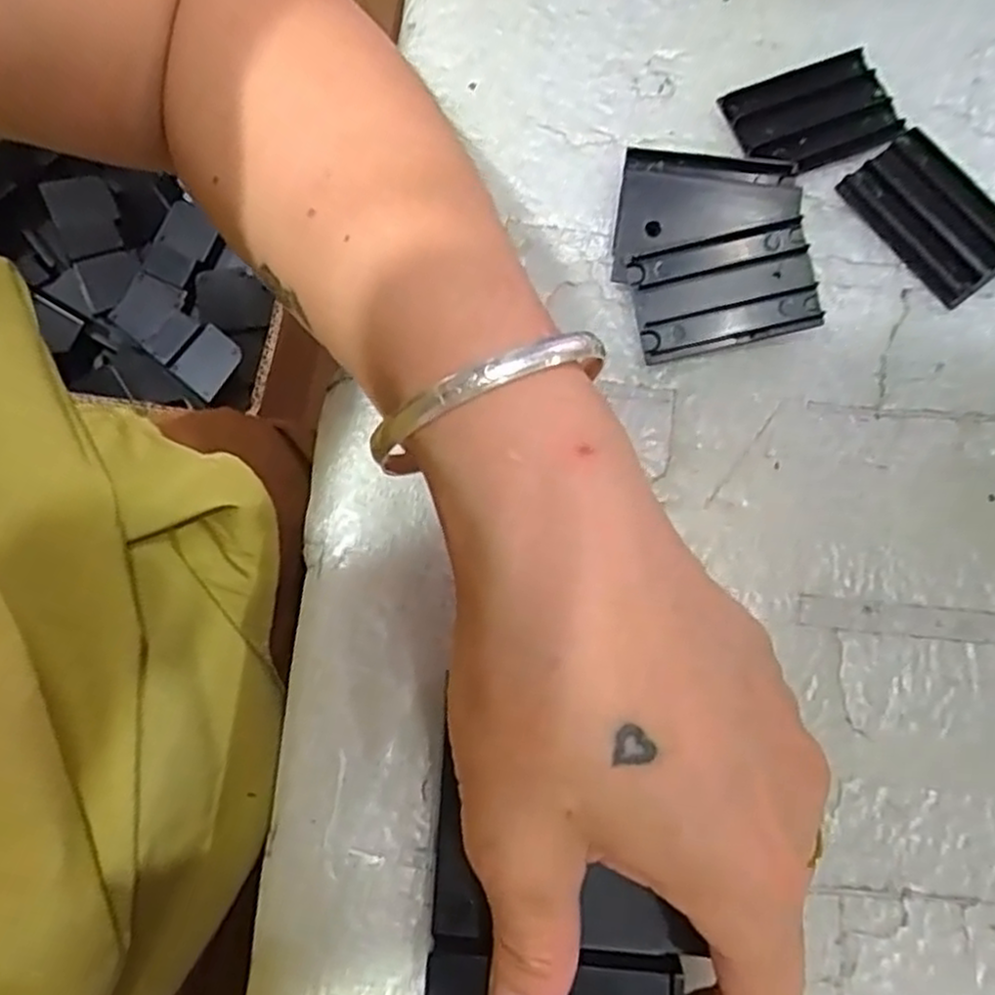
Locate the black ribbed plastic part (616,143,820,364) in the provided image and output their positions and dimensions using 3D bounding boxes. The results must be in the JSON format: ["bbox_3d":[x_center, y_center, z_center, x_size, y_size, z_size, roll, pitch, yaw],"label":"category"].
[{"bbox_3d":[0.068,-0.078,0.242,0.057,0.013,0.064,-4,77,-1],"label":"black ribbed plastic part"}]

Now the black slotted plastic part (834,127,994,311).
[{"bbox_3d":[0.142,-0.092,0.247,0.035,0.008,0.054,-38,80,-8],"label":"black slotted plastic part"}]

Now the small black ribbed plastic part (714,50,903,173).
[{"bbox_3d":[0.105,-0.127,0.255,0.054,0.008,0.033,-22,78,-4],"label":"small black ribbed plastic part"}]

